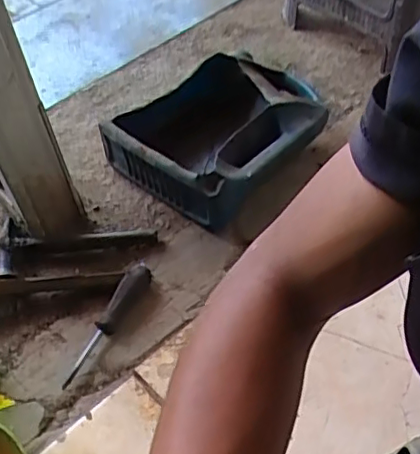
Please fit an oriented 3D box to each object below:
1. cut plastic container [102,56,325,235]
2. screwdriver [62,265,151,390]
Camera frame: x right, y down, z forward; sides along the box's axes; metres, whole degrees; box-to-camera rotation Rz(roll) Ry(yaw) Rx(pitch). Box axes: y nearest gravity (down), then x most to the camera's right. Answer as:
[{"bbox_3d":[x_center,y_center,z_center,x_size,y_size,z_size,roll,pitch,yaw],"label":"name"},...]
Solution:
[{"bbox_3d":[0.015,-0.135,0.819,0.239,0.114,0.202,-39,57,-25],"label":"cut plastic container"},{"bbox_3d":[-0.123,0.114,0.705,0.027,0.021,0.163,26,71,24],"label":"screwdriver"}]

